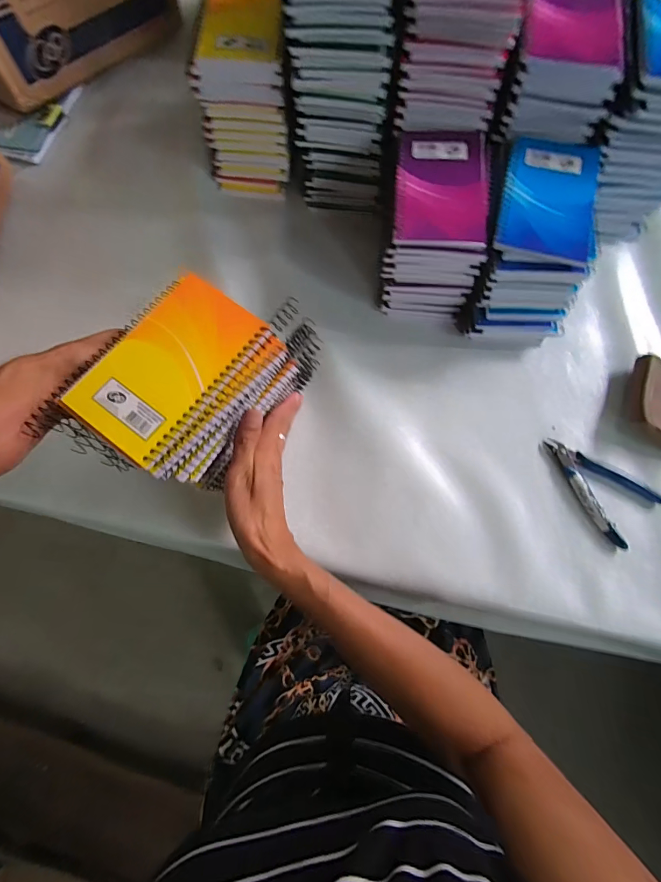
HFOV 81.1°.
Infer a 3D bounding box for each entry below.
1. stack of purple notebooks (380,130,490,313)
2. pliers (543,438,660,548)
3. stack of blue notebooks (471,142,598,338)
[{"bbox_3d":[0.106,-0.226,0.412,0.091,0.114,0.150,7,73,1],"label":"stack of purple notebooks"},{"bbox_3d":[0.264,0.042,0.386,0.112,0.011,0.070,43,77,11],"label":"pliers"},{"bbox_3d":[0.206,-0.193,0.400,0.100,0.116,0.146,13,73,3],"label":"stack of blue notebooks"}]

